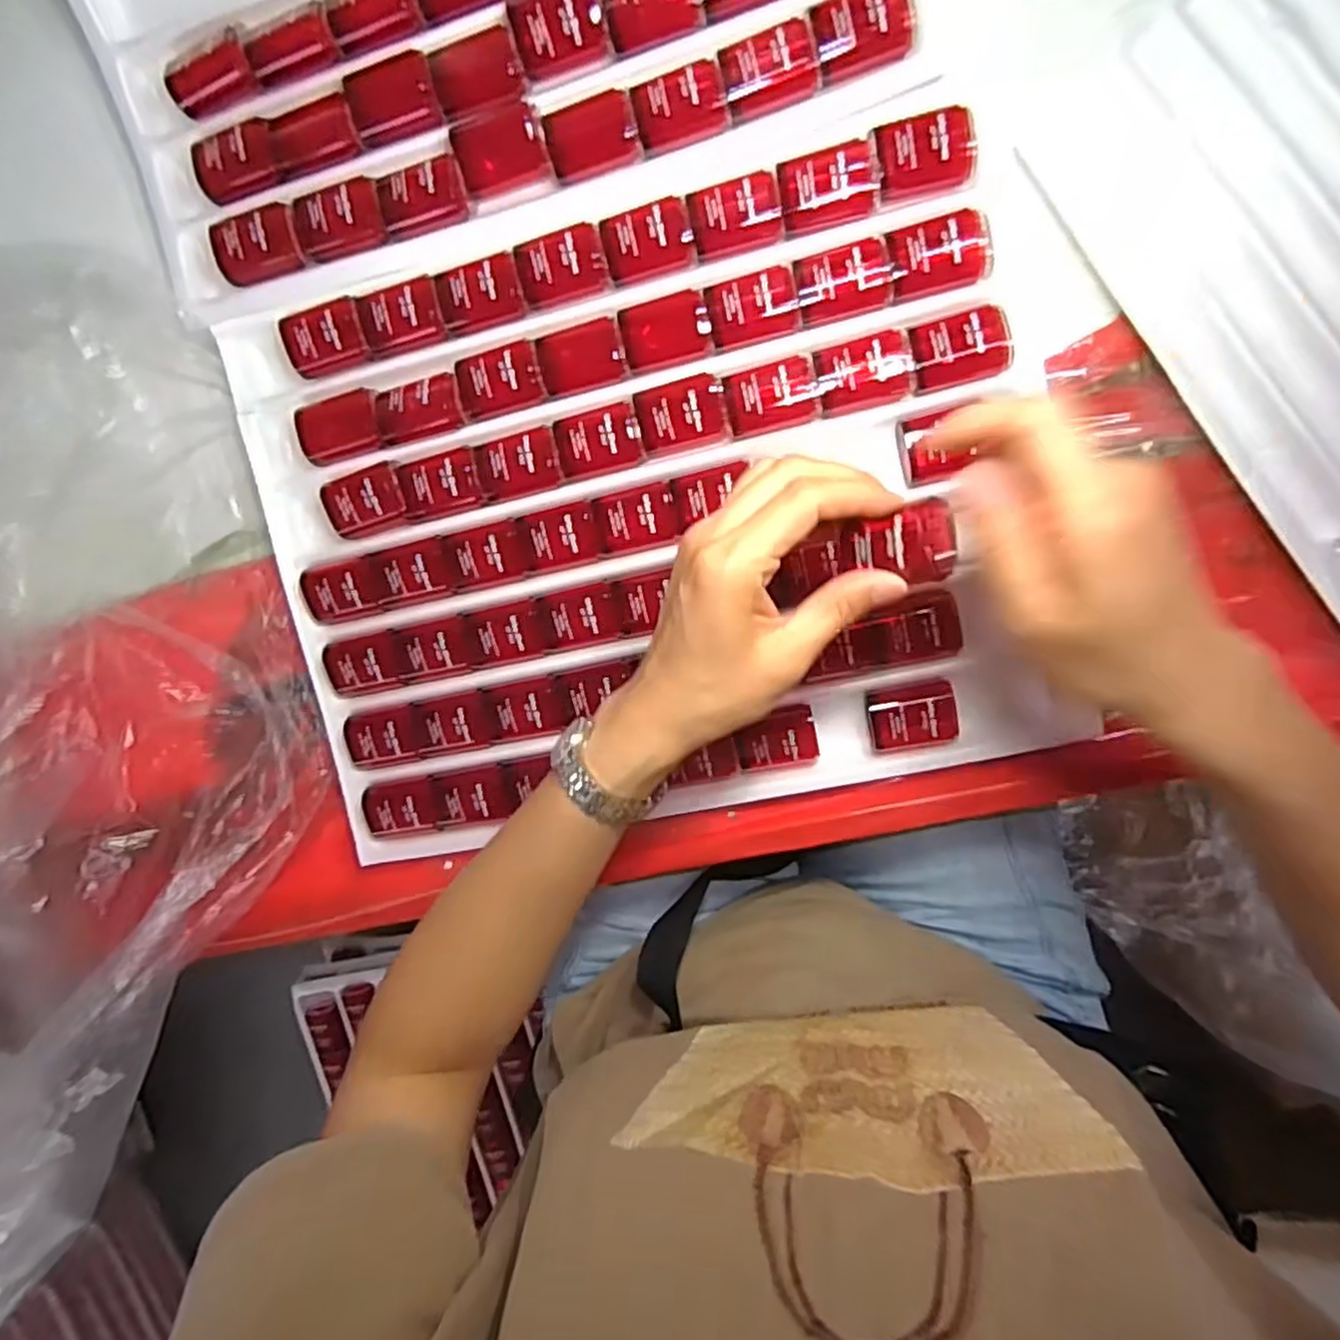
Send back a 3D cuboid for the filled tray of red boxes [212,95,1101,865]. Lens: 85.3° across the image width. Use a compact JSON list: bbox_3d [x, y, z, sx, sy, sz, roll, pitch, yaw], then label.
[{"bbox_3d":[-0.017,-0.073,0.364,0.381,0.023,0.292,-12,95,8],"label":"filled tray of red boxes"}]

